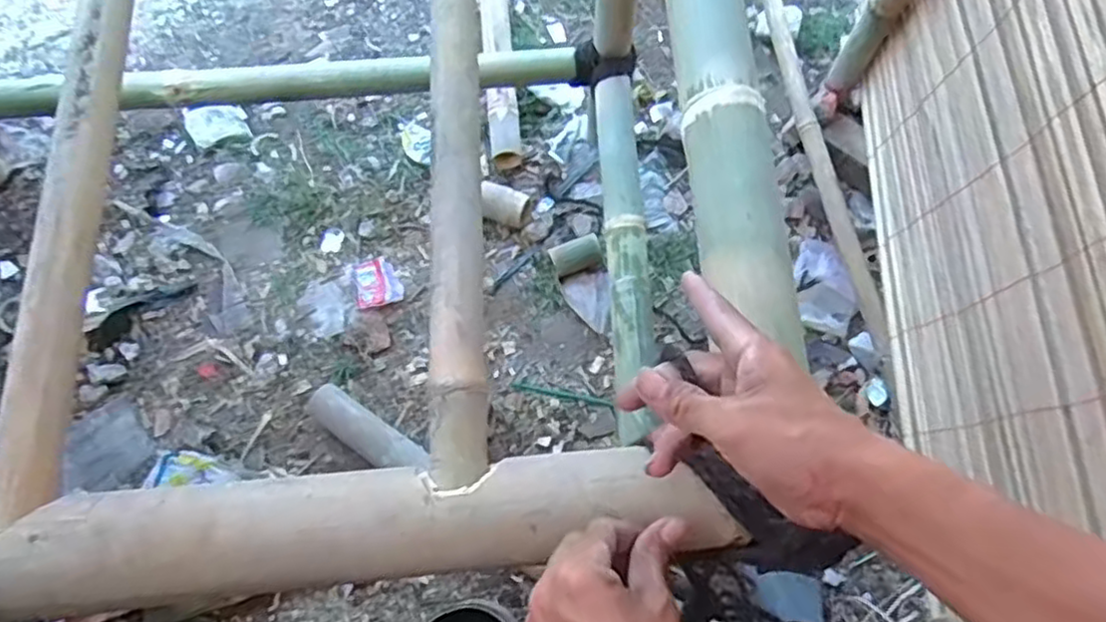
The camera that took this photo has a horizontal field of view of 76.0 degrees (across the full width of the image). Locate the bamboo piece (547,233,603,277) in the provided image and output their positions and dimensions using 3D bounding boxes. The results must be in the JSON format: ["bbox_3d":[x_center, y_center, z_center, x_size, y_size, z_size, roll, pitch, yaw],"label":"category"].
[{"bbox_3d":[0.046,-0.114,1.447,0.101,0.040,0.060,-15,71,-5],"label":"bamboo piece"}]

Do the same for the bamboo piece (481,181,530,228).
[{"bbox_3d":[-0.103,-0.219,1.468,0.118,0.050,0.067,20,71,7],"label":"bamboo piece"}]

